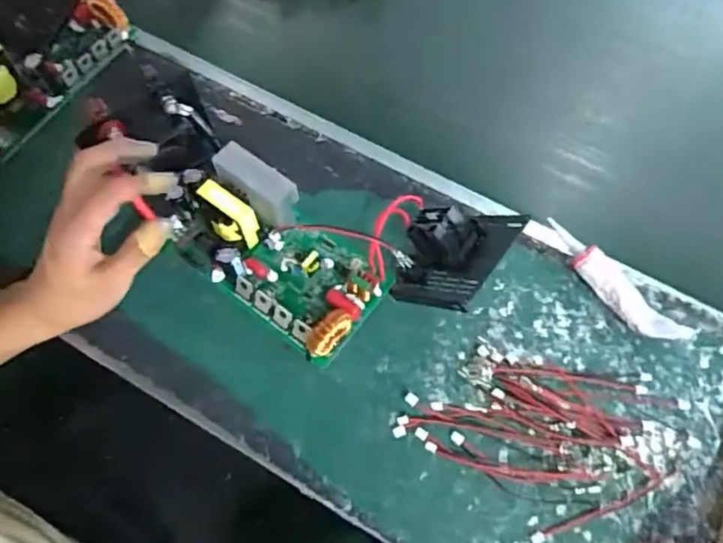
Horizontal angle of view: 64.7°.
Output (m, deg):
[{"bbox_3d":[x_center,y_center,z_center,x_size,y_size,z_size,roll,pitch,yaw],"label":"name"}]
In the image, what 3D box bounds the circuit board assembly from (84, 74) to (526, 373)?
[{"bbox_3d":[-0.054,-0.052,0.459,0.314,0.082,0.163,34,69,13],"label":"circuit board assembly"}]

